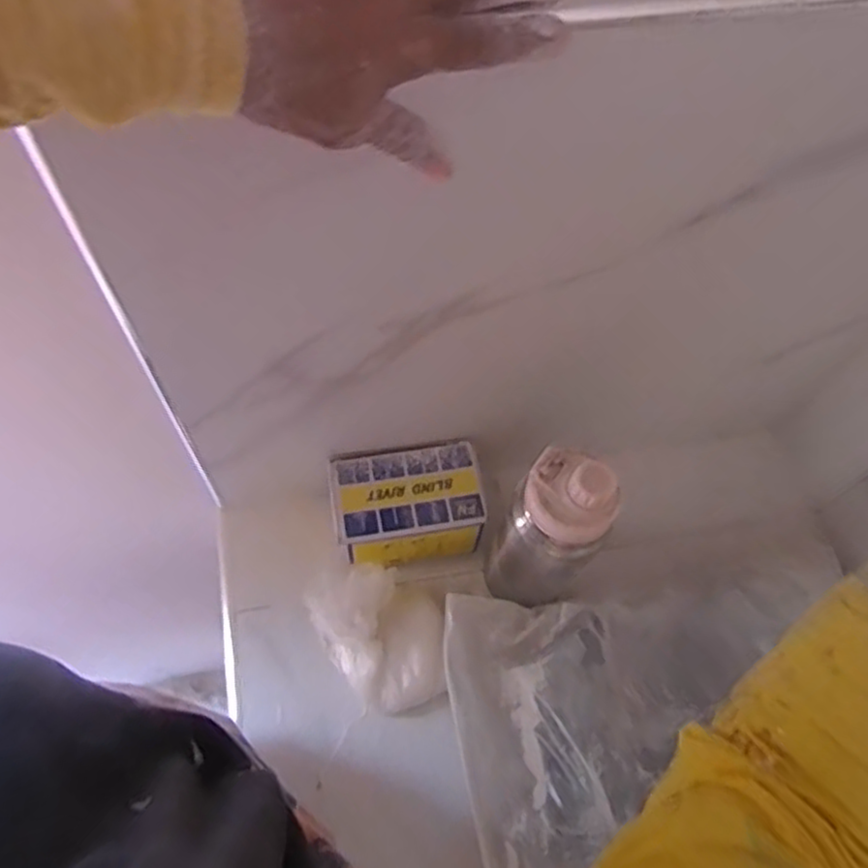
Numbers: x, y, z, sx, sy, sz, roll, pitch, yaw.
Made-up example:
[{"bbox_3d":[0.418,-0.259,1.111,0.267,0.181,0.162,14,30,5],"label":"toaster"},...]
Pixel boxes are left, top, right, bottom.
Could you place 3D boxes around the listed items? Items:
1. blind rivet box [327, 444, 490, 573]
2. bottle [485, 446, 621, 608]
[{"bbox_3d":[-0.025,0.074,0.685,0.134,0.093,0.095,-11,63,-7],"label":"blind rivet box"},{"bbox_3d":[0.097,0.087,0.597,0.070,0.231,0.071,1,63,-1],"label":"bottle"}]

